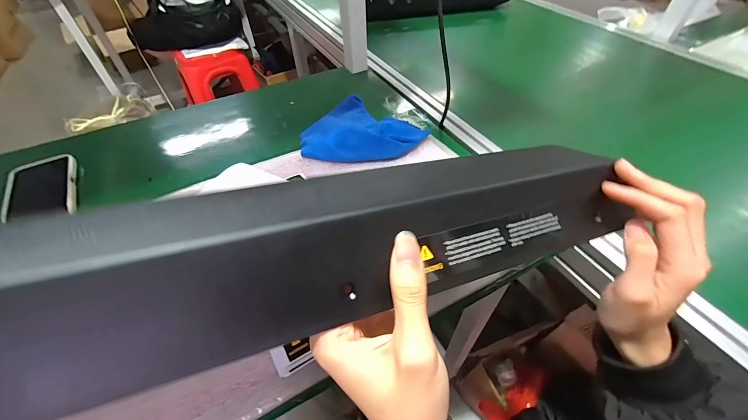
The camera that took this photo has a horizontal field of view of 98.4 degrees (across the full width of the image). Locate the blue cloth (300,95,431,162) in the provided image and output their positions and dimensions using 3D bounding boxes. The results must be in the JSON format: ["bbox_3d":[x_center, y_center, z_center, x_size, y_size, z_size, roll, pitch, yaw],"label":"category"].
[{"bbox_3d":[-0.022,-0.123,0.540,0.178,0.041,0.161,25,54,22],"label":"blue cloth"}]

